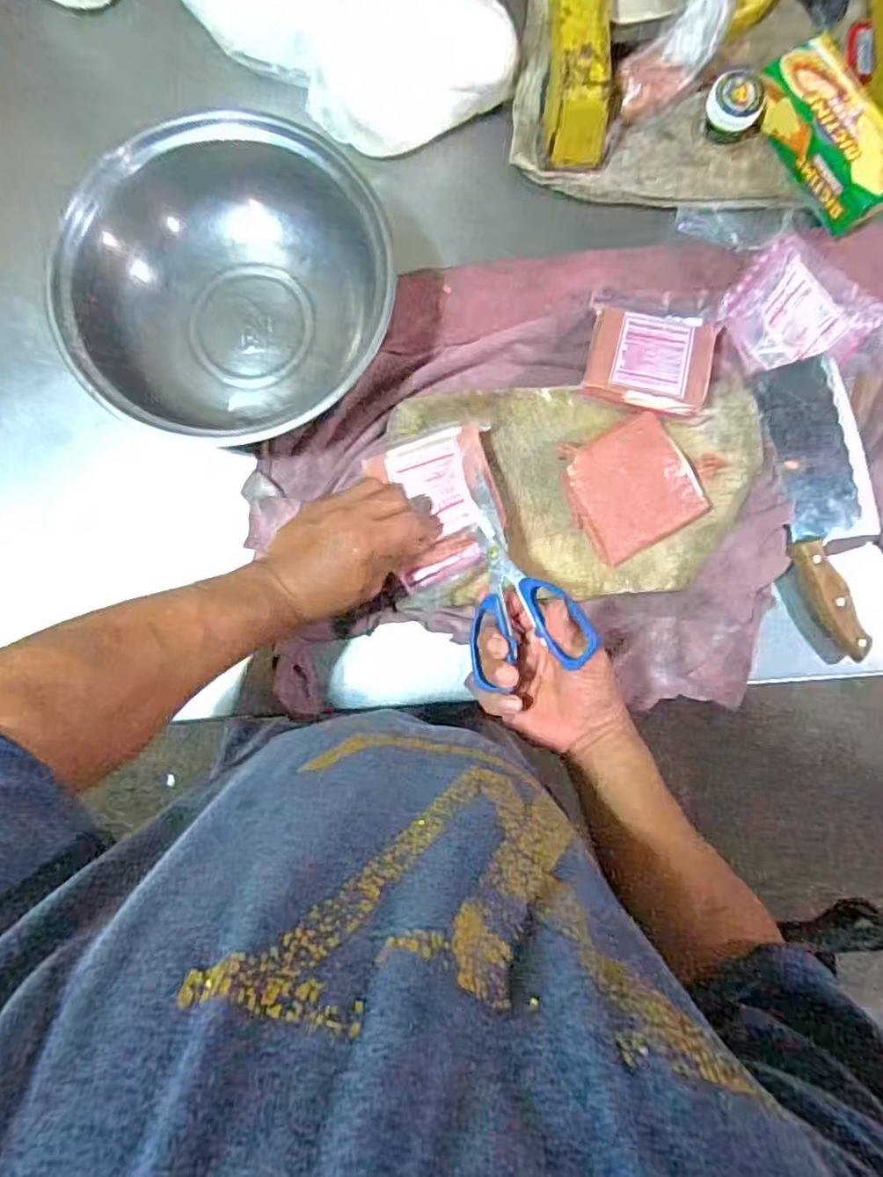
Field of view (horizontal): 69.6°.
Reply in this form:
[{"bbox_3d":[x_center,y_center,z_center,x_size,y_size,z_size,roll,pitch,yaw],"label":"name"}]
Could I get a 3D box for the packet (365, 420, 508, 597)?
[{"bbox_3d":[0.003,-0.071,0.531,0.105,0.040,0.125,-19,88,-1],"label":"packet"}]

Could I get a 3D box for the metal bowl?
[{"bbox_3d":[-0.178,-0.256,0.551,0.267,0.090,0.235,10,88,0],"label":"metal bowl"}]

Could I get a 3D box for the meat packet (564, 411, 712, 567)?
[{"bbox_3d":[0.164,-0.086,0.544,0.106,0.017,0.100,-32,88,-1],"label":"meat packet"}]

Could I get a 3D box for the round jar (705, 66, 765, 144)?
[{"bbox_3d":[0.270,-0.446,0.593,0.048,0.033,0.054,35,88,1],"label":"round jar"}]

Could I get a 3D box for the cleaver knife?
[{"bbox_3d":[0.357,-0.076,0.591,0.093,0.030,0.277,-9,88,0],"label":"cleaver knife"}]

